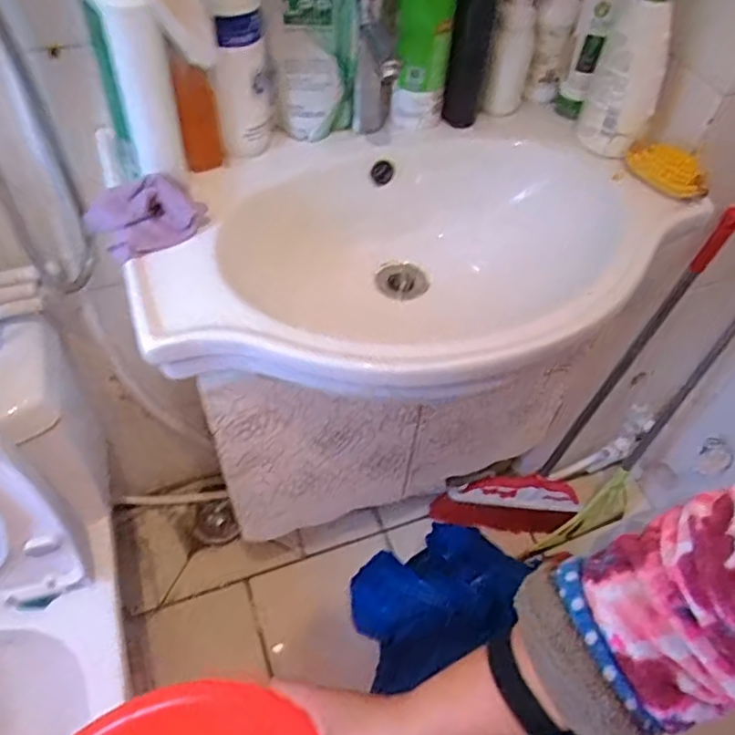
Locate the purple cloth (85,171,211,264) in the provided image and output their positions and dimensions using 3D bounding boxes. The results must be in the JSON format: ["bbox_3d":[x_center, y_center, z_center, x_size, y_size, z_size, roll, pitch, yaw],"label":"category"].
[{"bbox_3d":[-0.220,-0.159,0.614,0.100,0.045,0.090,-35,63,-27],"label":"purple cloth"}]

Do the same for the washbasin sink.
[{"bbox_3d":[0.048,-0.110,0.701,0.565,0.157,0.371,-17,56,-16],"label":"washbasin sink"}]

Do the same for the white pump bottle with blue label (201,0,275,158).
[{"bbox_3d":[-0.133,-0.328,0.638,0.062,0.211,0.057,-2,53,-6],"label":"white pump bottle with blue label"}]

